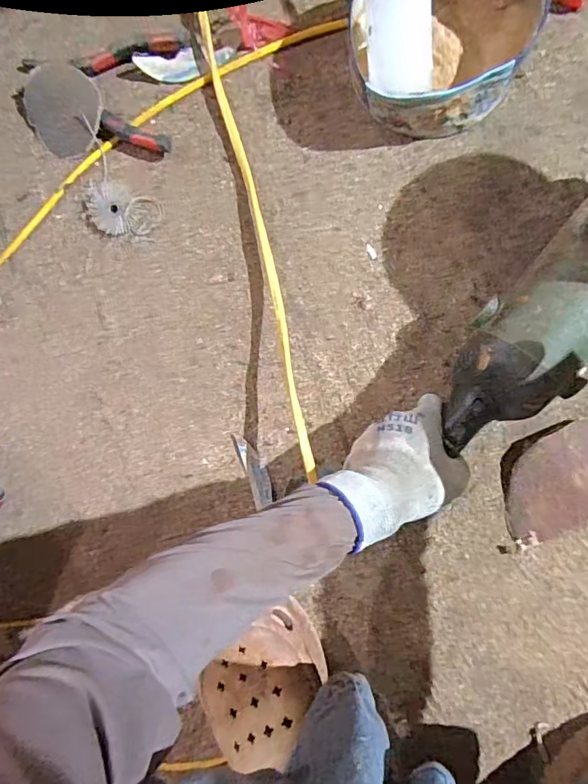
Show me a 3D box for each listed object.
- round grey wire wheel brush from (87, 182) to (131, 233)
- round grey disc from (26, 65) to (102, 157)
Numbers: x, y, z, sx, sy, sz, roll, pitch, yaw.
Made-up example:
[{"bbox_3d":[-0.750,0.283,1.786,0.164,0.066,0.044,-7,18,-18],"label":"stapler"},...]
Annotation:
[{"bbox_3d":[-0.183,-0.181,0.503,0.050,0.007,0.044,22,95,6],"label":"round grey wire wheel brush"},{"bbox_3d":[-0.230,-0.285,0.509,0.074,0.013,0.096,-30,88,8],"label":"round grey disc"}]

